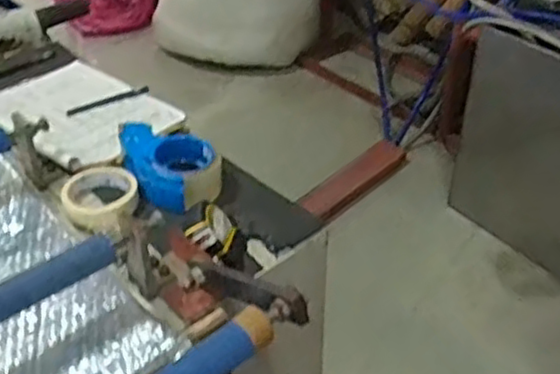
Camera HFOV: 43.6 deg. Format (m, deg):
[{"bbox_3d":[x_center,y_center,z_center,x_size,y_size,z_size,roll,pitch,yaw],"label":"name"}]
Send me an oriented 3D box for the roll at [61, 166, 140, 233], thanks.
[{"bbox_3d":[-0.233,0.013,0.901,0.092,0.039,0.092,0,38,0],"label":"roll"}]

